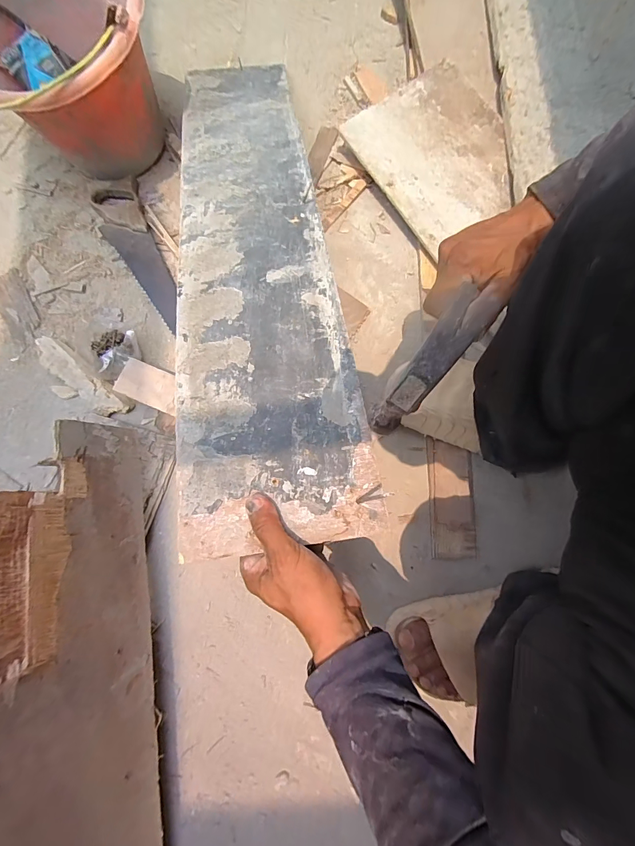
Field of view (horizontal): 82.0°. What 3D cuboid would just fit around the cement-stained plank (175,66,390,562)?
[{"bbox_3d":[-0.091,-0.265,0.511,0.196,0.013,0.830,-8,65,-1],"label":"cement-stained plank"}]

